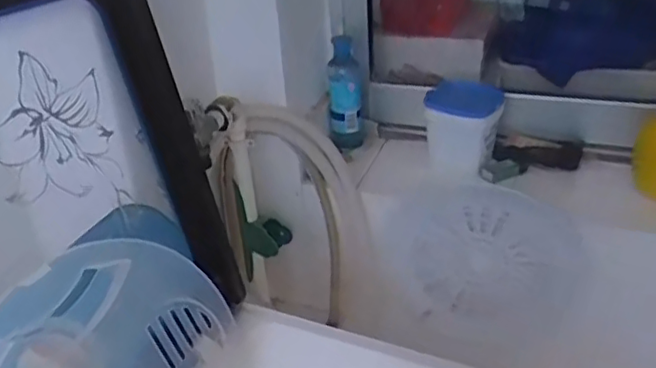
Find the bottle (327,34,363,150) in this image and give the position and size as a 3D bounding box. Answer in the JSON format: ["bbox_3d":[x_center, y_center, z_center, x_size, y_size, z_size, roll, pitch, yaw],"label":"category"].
[{"bbox_3d":[0.024,-0.132,0.889,0.045,0.160,0.044,-2,30,3],"label":"bottle"}]

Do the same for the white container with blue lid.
[{"bbox_3d":[0.177,-0.073,0.816,0.096,0.114,0.067,6,31,16],"label":"white container with blue lid"}]

